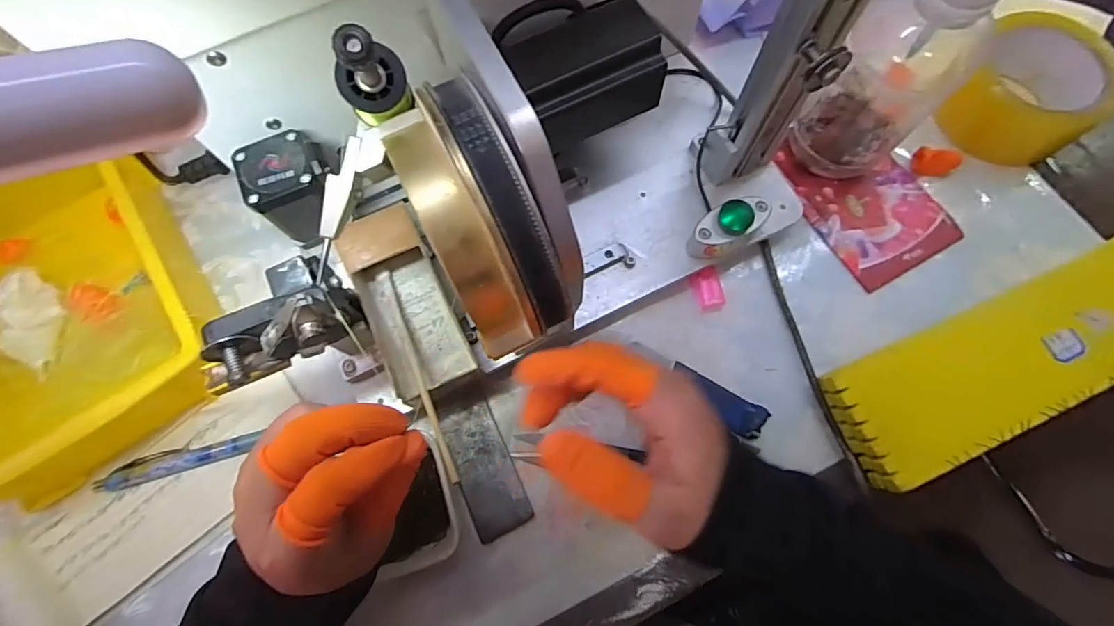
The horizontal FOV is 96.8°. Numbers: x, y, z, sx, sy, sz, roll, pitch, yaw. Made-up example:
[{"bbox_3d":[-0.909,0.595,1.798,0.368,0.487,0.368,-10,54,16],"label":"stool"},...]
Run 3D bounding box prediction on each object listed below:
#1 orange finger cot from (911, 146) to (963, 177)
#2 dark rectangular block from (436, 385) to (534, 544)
[{"bbox_3d":[0.296,-0.116,0.386,0.034,0.018,0.018,11,74,5],"label":"orange finger cot"},{"bbox_3d":[-0.051,0.099,0.335,0.038,0.004,0.098,-24,74,-6],"label":"dark rectangular block"}]

